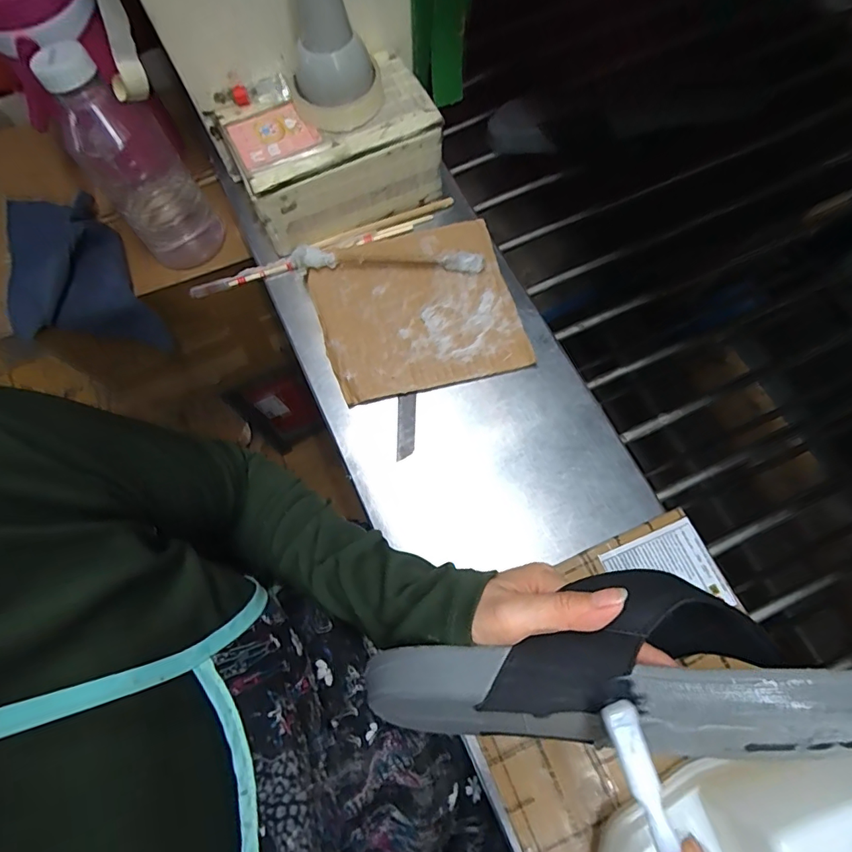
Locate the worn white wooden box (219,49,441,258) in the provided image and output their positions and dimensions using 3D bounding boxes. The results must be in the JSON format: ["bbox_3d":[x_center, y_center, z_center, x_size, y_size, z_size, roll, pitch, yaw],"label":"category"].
[{"bbox_3d":[-0.090,-0.269,0.483,0.193,0.089,0.111,-27,76,-7],"label":"worn white wooden box"}]

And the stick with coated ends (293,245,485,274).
[{"bbox_3d":[-0.036,-0.169,0.475,0.184,0.026,0.029,0,71,-2],"label":"stick with coated ends"}]

